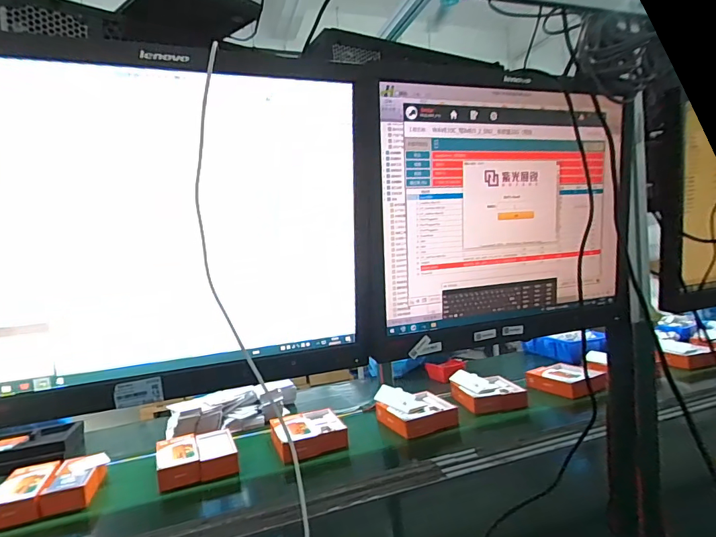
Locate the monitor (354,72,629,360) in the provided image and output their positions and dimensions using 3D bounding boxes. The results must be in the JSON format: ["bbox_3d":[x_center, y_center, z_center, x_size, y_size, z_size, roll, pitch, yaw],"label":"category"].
[{"bbox_3d":[0.185,-0.065,0.525,0.386,0.304,0.073,-3,3,-23],"label":"monitor"}]

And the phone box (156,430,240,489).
[{"bbox_3d":[-0.488,0.518,1.174,0.107,0.065,0.187,-4,3,-24],"label":"phone box"}]

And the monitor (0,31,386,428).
[{"bbox_3d":[-0.158,-0.031,0.403,0.381,0.302,0.060,-3,3,-19],"label":"monitor"}]

